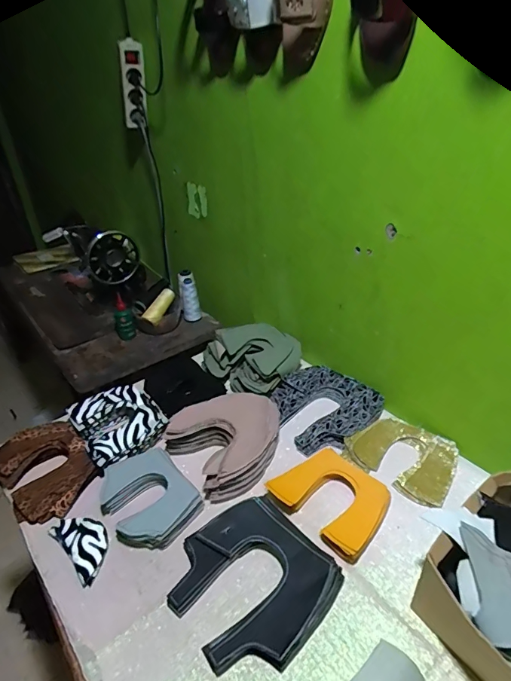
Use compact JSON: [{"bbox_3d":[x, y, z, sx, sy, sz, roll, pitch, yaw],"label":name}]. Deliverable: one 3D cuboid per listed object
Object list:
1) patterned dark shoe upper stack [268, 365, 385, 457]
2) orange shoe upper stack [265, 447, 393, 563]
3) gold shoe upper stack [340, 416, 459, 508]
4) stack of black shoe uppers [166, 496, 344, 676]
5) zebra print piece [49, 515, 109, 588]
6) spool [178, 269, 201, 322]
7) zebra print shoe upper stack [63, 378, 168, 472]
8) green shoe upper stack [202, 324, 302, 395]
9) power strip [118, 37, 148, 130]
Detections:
[{"bbox_3d":[0.121,0.124,0.803,0.181,0.030,0.182,-30,42,-35],"label":"patterned dark shoe upper stack"},{"bbox_3d":[0.117,0.233,0.641,0.124,0.023,0.153,-28,40,-33],"label":"orange shoe upper stack"},{"bbox_3d":[0.244,0.186,0.711,0.163,0.024,0.132,21,40,32],"label":"gold shoe upper stack"},{"bbox_3d":[-0.005,0.303,0.549,0.183,0.030,0.186,-26,39,-31],"label":"stack of black shoe uppers"},{"bbox_3d":[-0.245,0.288,0.613,0.114,0.014,0.059,28,46,36],"label":"zebra print piece"},{"bbox_3d":[-0.175,-0.110,1.128,0.047,0.125,0.041,-9,33,-9],"label":"spool"},{"bbox_3d":[-0.246,0.150,0.787,0.148,0.058,0.165,-25,39,-30],"label":"zebra print shoe upper stack"},{"bbox_3d":[0.001,0.028,0.905,0.177,0.072,0.172,-27,40,-33],"label":"green shoe upper stack"},{"bbox_3d":[-0.283,-0.588,1.007,0.055,0.193,0.053,-22,62,-23],"label":"power strip"}]

